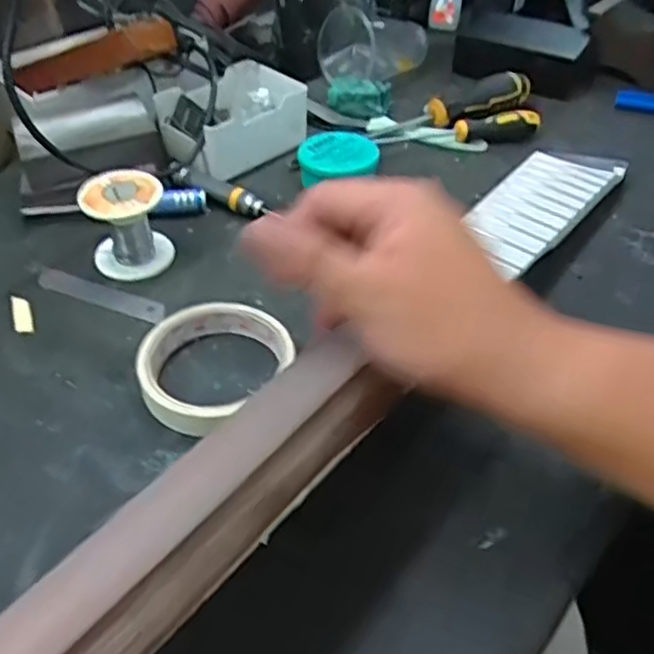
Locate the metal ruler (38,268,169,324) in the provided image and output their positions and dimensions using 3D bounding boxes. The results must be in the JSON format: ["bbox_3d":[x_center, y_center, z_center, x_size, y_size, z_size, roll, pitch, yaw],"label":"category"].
[{"bbox_3d":[-0.153,-0.023,0.473,0.100,0.005,0.018,17,53,16],"label":"metal ruler"}]

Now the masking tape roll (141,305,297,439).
[{"bbox_3d":[-0.069,0.022,0.414,0.081,0.023,0.086,1,44,-1],"label":"masking tape roll"}]

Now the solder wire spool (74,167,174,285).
[{"bbox_3d":[-0.137,-0.070,0.482,0.053,0.057,0.051,1,44,-1],"label":"solder wire spool"}]

